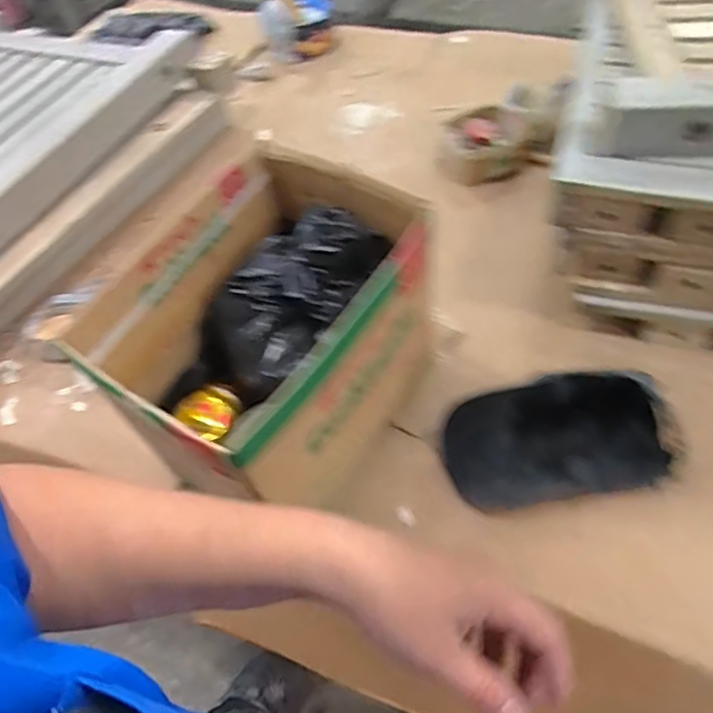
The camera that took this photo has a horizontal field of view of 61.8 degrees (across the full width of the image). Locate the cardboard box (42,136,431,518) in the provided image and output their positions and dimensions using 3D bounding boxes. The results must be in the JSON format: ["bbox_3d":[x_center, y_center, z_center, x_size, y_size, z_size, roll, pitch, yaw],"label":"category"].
[{"bbox_3d":[-0.094,-0.012,0.684,0.265,0.253,0.335,32,62,26],"label":"cardboard box"}]

